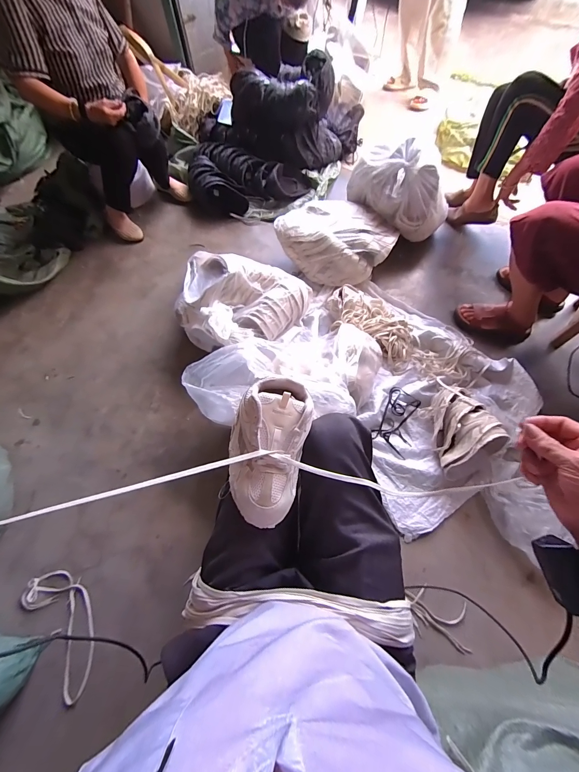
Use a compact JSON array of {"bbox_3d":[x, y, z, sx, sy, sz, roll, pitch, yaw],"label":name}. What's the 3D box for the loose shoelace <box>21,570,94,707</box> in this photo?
[{"bbox_3d":[-0.610,0.651,0.839,0.150,0.026,0.320,-42,72,-16],"label":"loose shoelace"}]

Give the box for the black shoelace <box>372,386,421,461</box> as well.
[{"bbox_3d":[0.372,0.115,1.040,0.129,0.027,0.221,27,69,12],"label":"black shoelace"}]

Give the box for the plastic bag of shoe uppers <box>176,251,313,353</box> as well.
[{"bbox_3d":[-0.169,-0.300,1.122,0.452,0.205,0.364,9,66,7],"label":"plastic bag of shoe uppers"}]

